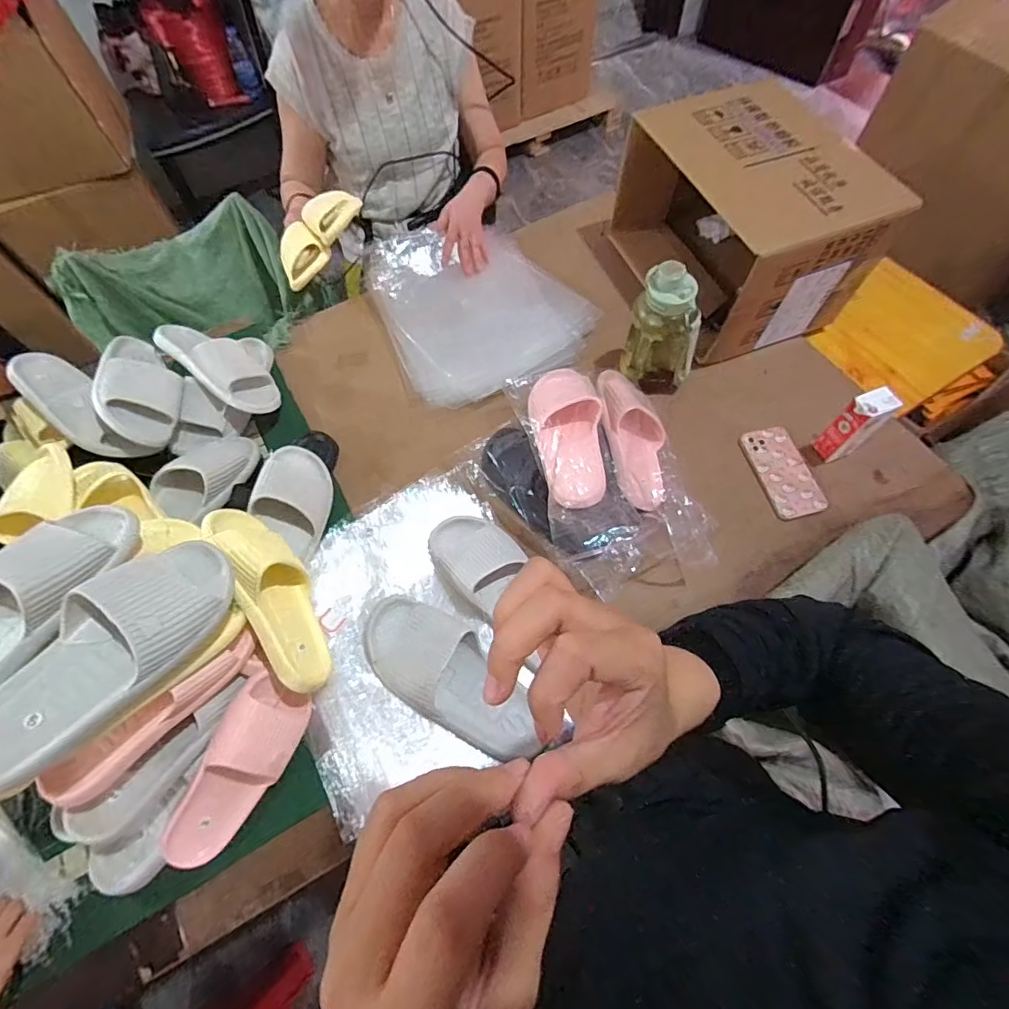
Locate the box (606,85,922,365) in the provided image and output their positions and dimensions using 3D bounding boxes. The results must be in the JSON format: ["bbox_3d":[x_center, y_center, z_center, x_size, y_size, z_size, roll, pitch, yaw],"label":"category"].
[{"bbox_3d":[0.424,-0.512,0.888,0.290,0.246,0.417,-17,64,-6],"label":"box"}]

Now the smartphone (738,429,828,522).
[{"bbox_3d":[0.458,-0.056,0.813,0.080,0.011,0.161,-18,67,7],"label":"smartphone"}]

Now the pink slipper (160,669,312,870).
[{"bbox_3d":[-0.326,0.323,0.605,0.099,0.062,0.234,36,75,-20],"label":"pink slipper"}]

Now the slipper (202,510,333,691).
[{"bbox_3d":[-0.297,0.115,0.640,0.077,0.114,0.265,-27,86,-11],"label":"slipper"}]

